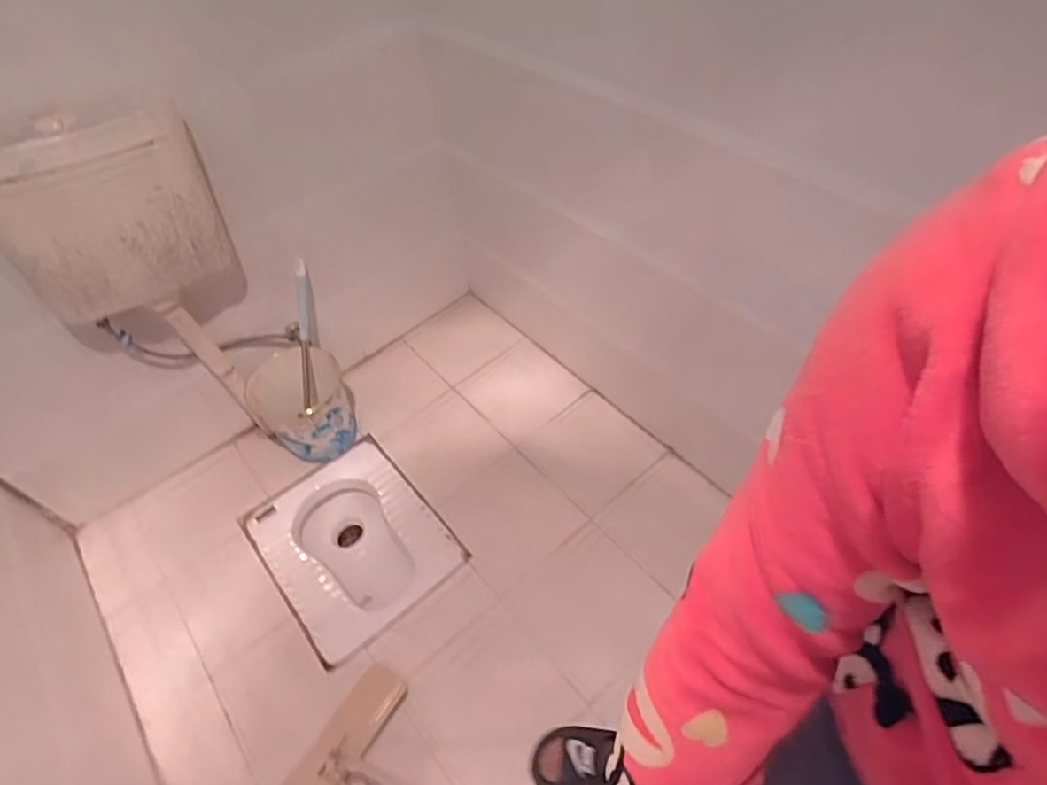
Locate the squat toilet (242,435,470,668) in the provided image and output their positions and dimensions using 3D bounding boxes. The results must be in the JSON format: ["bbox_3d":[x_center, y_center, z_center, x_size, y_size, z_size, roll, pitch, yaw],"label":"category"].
[{"bbox_3d":[-0.477,0.481,1.695,0.433,0.264,0.570,-35,56,-21],"label":"squat toilet"}]

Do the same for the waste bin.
[{"bbox_3d":[-0.652,0.042,1.719,0.266,0.316,0.279,-29,55,-17],"label":"waste bin"}]

